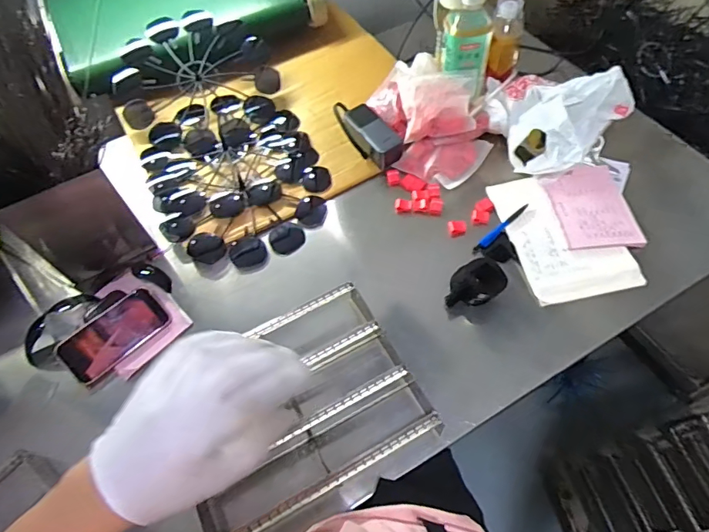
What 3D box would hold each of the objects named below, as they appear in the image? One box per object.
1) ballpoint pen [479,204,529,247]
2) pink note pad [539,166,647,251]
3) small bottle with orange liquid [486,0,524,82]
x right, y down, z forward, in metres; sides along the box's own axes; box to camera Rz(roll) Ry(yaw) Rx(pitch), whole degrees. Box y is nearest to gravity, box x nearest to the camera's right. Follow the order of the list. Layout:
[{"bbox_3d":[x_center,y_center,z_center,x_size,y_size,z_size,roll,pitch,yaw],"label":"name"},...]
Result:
[{"bbox_3d":[0.259,-0.070,0.808,0.117,0.013,0.014,-35,62,-17],"label":"ballpoint pen"},{"bbox_3d":[0.404,-0.102,0.806,0.121,0.012,0.178,-5,58,1],"label":"pink note pad"},{"bbox_3d":[0.284,-0.423,0.885,0.058,0.132,0.056,12,60,11],"label":"small bottle with orange liquid"}]

